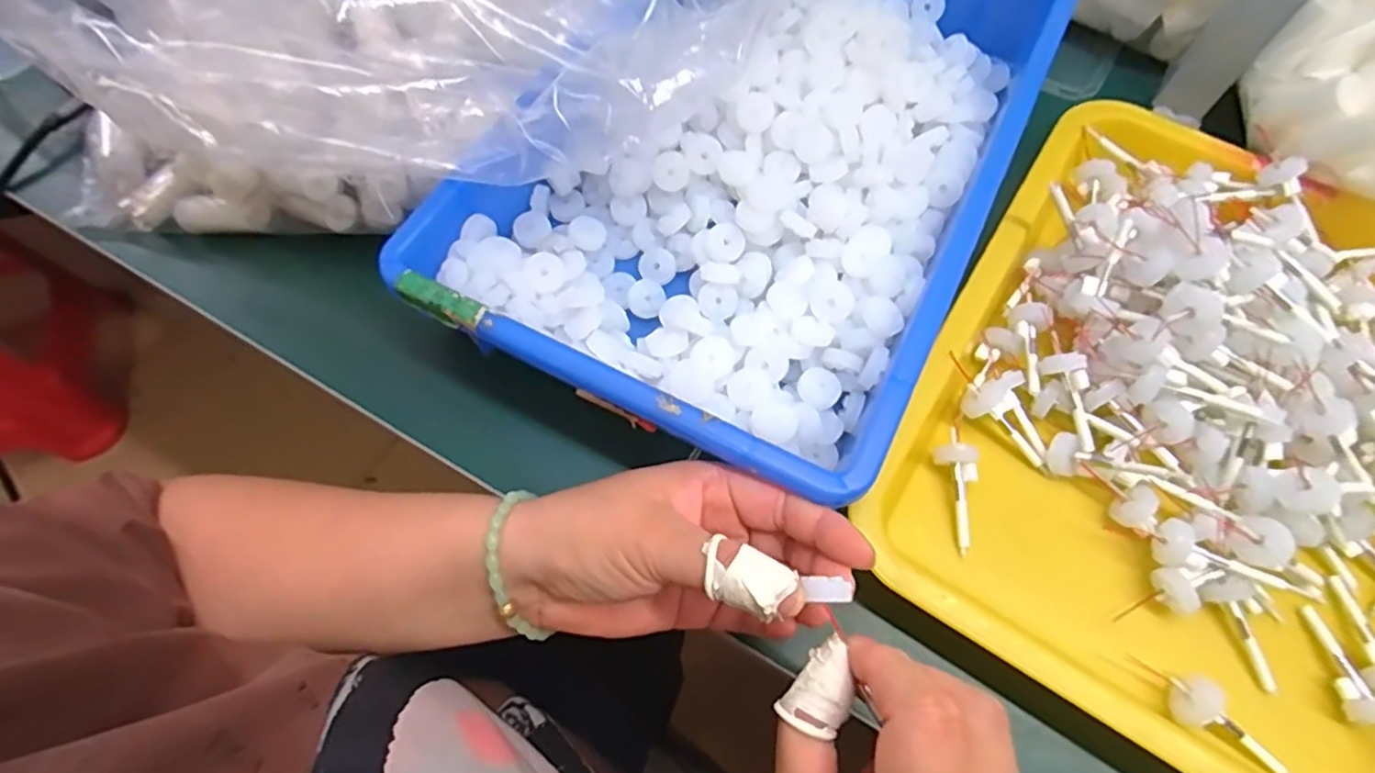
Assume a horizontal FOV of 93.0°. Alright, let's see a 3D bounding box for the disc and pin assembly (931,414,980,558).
[{"bbox_3d":[0.129,0.044,0.312,0.020,0.017,0.067,1,65,1],"label":"disc and pin assembly"}]

